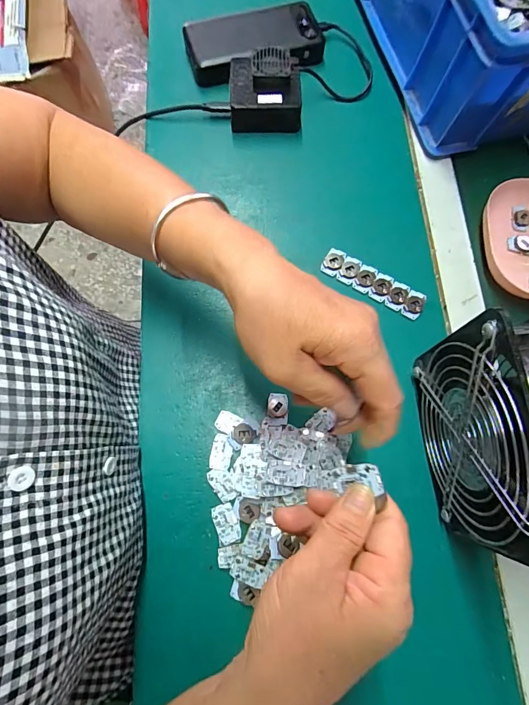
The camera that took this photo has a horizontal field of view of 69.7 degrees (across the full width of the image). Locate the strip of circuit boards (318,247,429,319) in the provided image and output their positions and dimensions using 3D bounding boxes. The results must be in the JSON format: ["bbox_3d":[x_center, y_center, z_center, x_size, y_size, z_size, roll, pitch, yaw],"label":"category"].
[{"bbox_3d":[0.110,-0.069,0.388,0.107,0.011,0.030,28,75,7],"label":"strip of circuit boards"}]

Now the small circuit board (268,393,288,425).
[{"bbox_3d":[0.012,0.052,0.349,0.018,0.010,0.028,1,74,-1],"label":"small circuit board"}]

